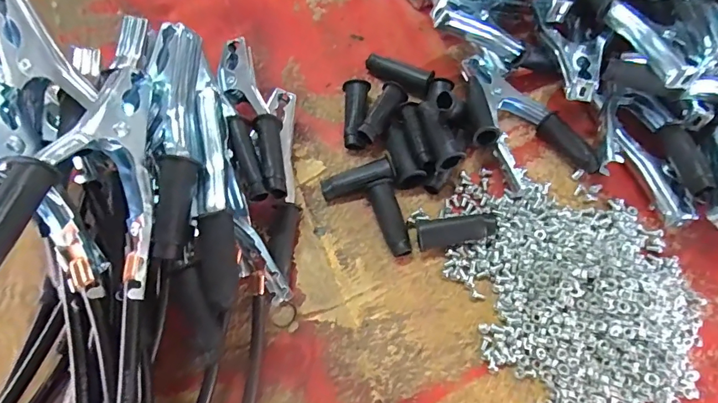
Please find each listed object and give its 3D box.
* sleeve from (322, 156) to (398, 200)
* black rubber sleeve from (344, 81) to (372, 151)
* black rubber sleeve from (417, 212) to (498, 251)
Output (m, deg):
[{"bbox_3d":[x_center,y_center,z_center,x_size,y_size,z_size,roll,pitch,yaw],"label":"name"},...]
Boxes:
[{"bbox_3d":[-0.001,-0.016,0.352,0.060,0.019,0.020,-19,69,-9],"label":"sleeve"},{"bbox_3d":[-0.003,-0.076,0.379,0.022,0.017,0.065,3,67,0],"label":"black rubber sleeve"},{"bbox_3d":[0.076,0.023,0.331,0.060,0.023,0.019,-10,67,8],"label":"black rubber sleeve"}]

